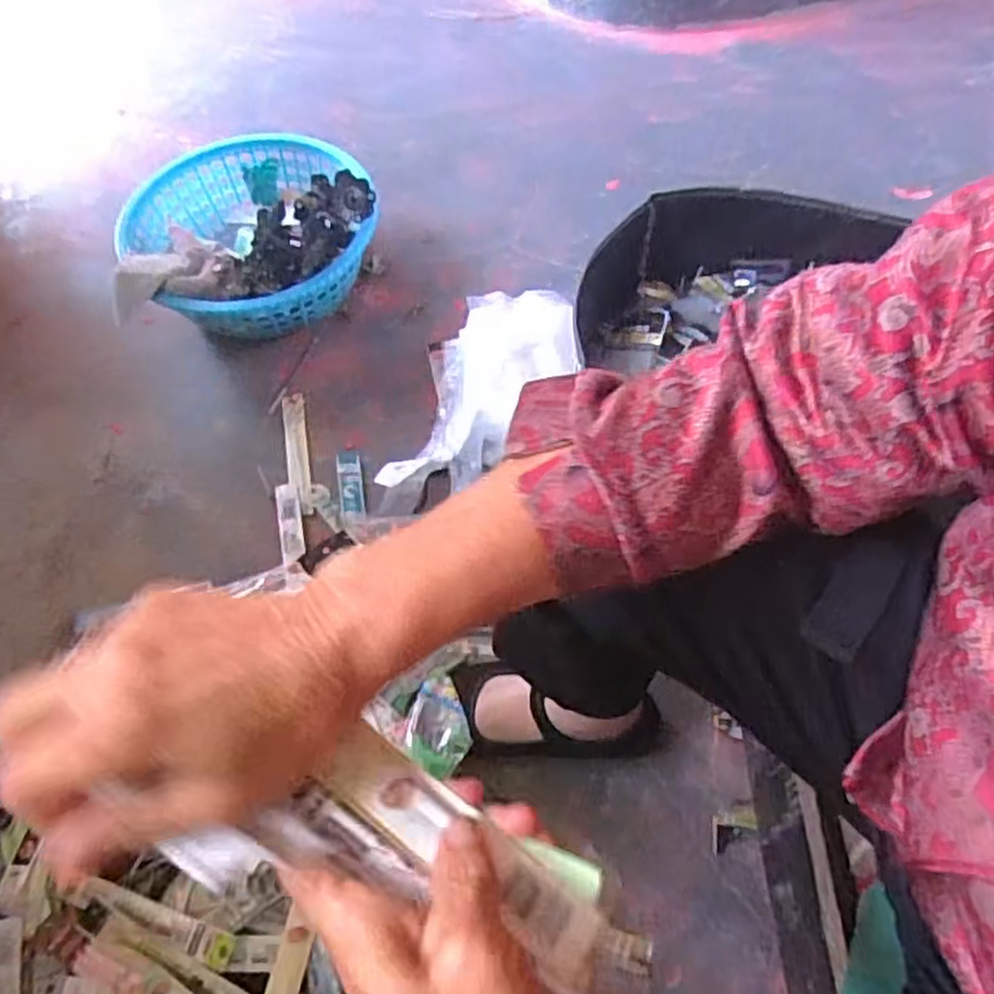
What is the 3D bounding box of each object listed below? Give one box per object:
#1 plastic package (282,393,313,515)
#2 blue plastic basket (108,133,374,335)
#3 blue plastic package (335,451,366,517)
[{"bbox_3d":[-0.234,-0.054,0.892,0.028,0.007,0.172,-11,60,-5],"label":"plastic package"},{"bbox_3d":[-0.309,-0.341,0.992,0.296,0.138,0.299,-2,59,3],"label":"blue plastic basket"},{"bbox_3d":[-0.166,-0.016,0.861,0.026,0.008,0.093,-11,60,-5],"label":"blue plastic package"}]

